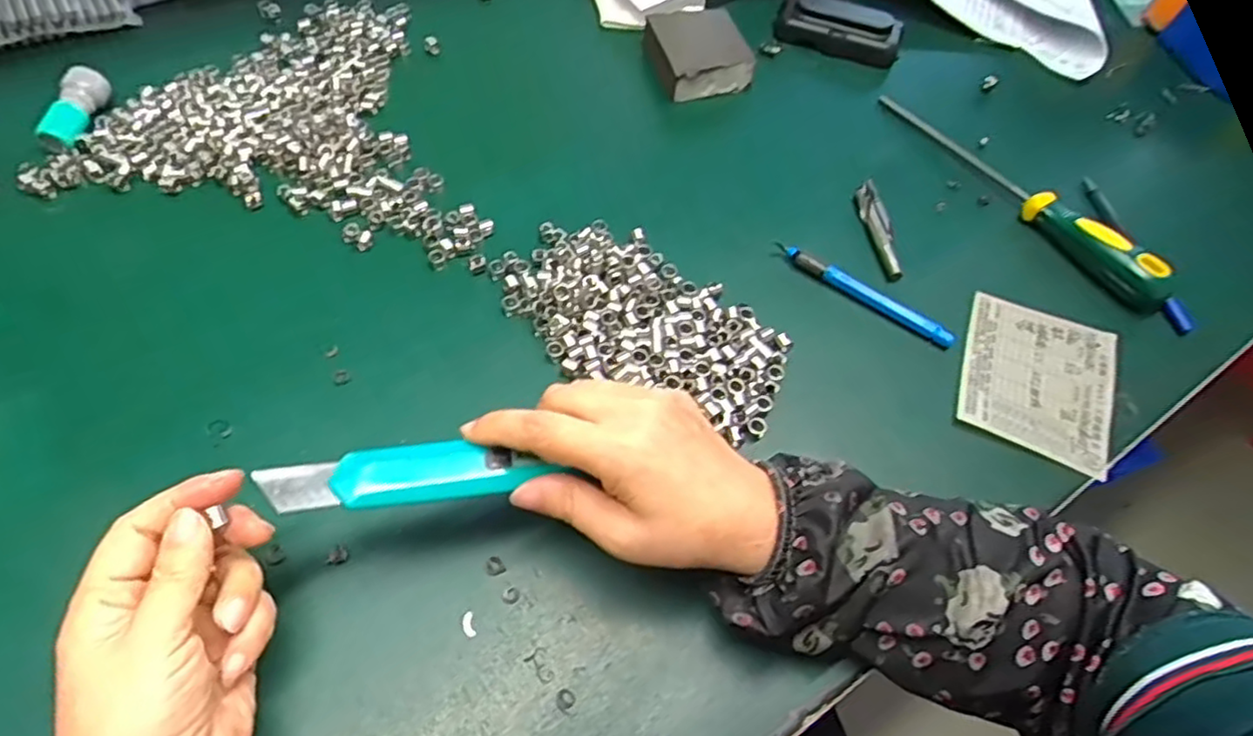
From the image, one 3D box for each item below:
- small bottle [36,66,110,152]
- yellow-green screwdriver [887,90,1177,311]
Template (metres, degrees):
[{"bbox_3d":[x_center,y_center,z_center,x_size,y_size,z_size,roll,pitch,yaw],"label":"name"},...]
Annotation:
[{"bbox_3d":[-0.367,-0.172,0.453,0.023,0.021,0.062,10,58,1],"label":"small bottle"},{"bbox_3d":[0.276,-0.128,0.489,0.023,0.034,0.239,-31,65,-21],"label":"yellow-green screwdriver"}]

